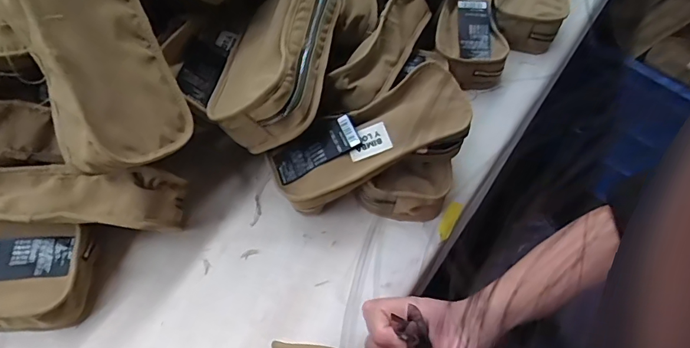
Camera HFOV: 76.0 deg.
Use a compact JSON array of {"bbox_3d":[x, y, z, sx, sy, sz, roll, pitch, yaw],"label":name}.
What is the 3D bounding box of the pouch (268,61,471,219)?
[{"bbox_3d":[0.024,-0.031,0.414,0.187,0.036,0.080,-28,66,0],"label":"pouch"}]

